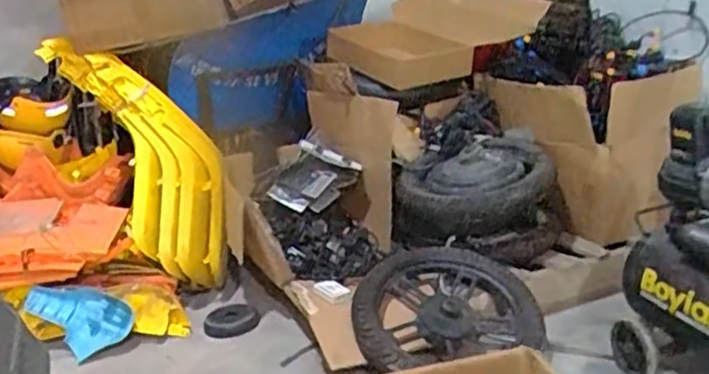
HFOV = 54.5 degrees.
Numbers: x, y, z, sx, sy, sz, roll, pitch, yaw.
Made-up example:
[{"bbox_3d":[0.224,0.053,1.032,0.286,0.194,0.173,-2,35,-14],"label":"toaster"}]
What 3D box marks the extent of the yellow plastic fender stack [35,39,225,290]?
[{"bbox_3d":[-0.519,-0.080,1.731,0.286,0.719,0.142,-30,0,36],"label":"yellow plastic fender stack"}]

